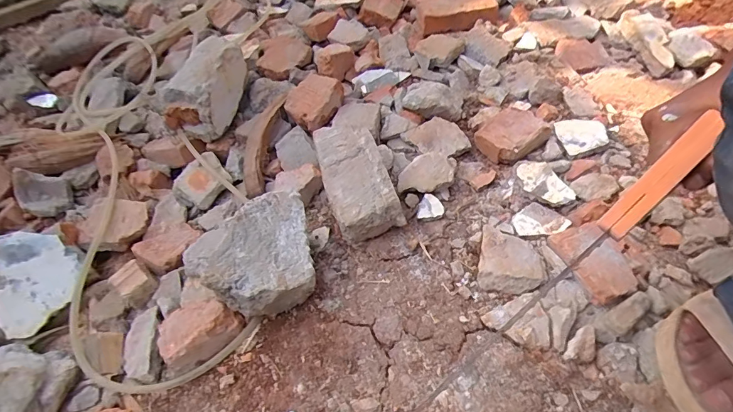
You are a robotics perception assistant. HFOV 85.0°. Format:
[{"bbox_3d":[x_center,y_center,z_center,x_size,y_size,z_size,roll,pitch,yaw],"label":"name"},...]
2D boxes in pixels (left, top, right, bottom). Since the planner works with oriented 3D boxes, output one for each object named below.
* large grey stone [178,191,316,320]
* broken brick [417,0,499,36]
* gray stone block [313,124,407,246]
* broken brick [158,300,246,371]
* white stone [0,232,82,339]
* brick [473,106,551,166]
[{"bbox_3d":[-0.145,0.066,0.535,0.137,0.108,0.143,-3,52,4],"label":"large grey stone"},{"bbox_3d":[0.199,-0.422,0.865,0.164,0.040,0.111,-9,53,4],"label":"broken brick"},{"bbox_3d":[-0.021,-0.047,0.606,0.089,0.059,0.196,-19,66,-9],"label":"gray stone block"},{"bbox_3d":[-0.222,0.160,0.528,0.101,0.037,0.080,-34,55,-19],"label":"broken brick"},{"bbox_3d":[-0.470,0.113,0.574,0.102,0.055,0.137,1,71,-21],"label":"white stone"},{"bbox_3d":[0.243,-0.115,0.674,0.100,0.053,0.087,-26,53,-13],"label":"brick"}]

